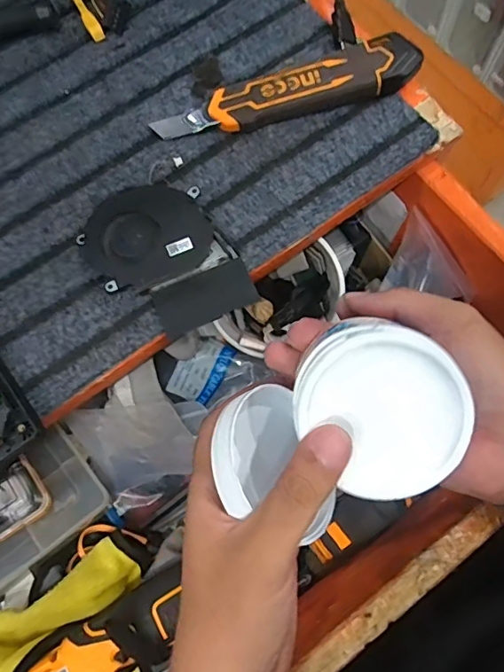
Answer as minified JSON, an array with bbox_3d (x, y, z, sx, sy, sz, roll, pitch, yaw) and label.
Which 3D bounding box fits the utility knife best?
[{"bbox_3d":[0.026,-0.169,0.355,0.186,0.025,0.038,-18,74,-3],"label":"utility knife"}]

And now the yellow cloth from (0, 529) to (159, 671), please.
[{"bbox_3d":[-0.167,0.216,0.377,0.198,0.038,0.049,-31,75,-6],"label":"yellow cloth"}]

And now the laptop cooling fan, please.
[{"bbox_3d":[-0.060,-0.053,0.332,0.084,0.009,0.108,-31,75,-6],"label":"laptop cooling fan"}]

